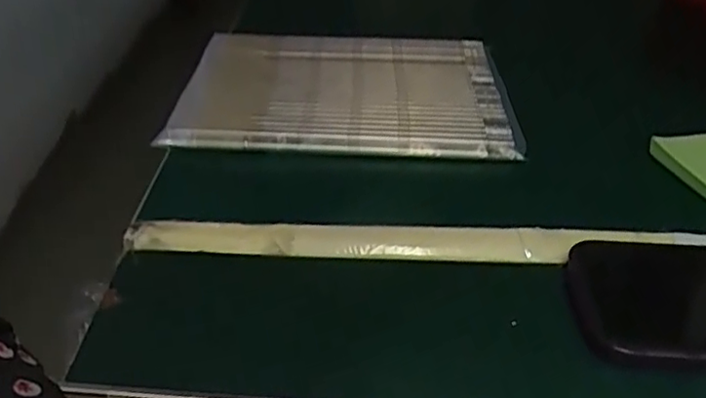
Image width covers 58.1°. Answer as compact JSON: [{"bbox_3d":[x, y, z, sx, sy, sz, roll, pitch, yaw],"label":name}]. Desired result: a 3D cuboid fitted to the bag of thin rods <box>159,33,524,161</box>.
[{"bbox_3d":[-0.009,-0.091,0.512,0.257,0.018,0.191,4,37,3],"label":"bag of thin rods"}]

